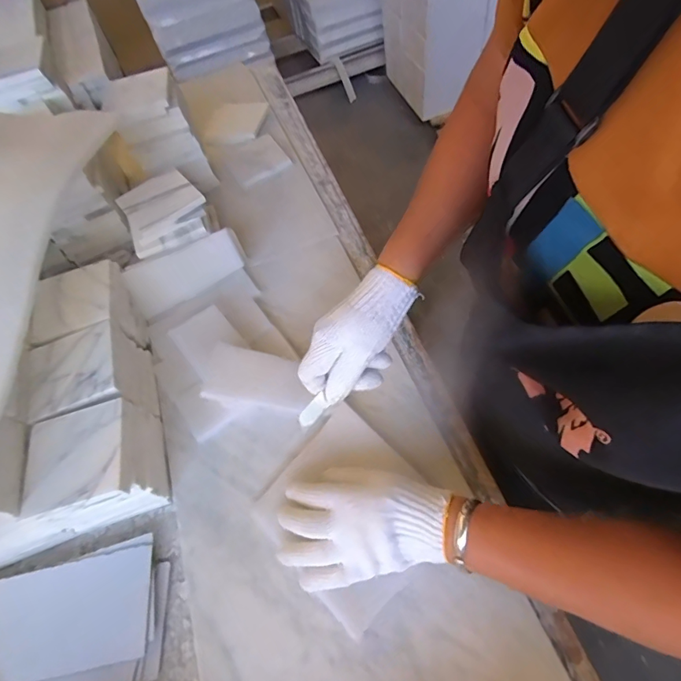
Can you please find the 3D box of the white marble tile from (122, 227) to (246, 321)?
[{"bbox_3d":[-0.213,-0.096,0.610,0.161,0.068,0.008,-27,28,-6],"label":"white marble tile"}]

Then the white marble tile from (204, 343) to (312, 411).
[{"bbox_3d":[-0.095,0.044,0.512,0.118,0.005,0.062,12,78,-10],"label":"white marble tile"}]

